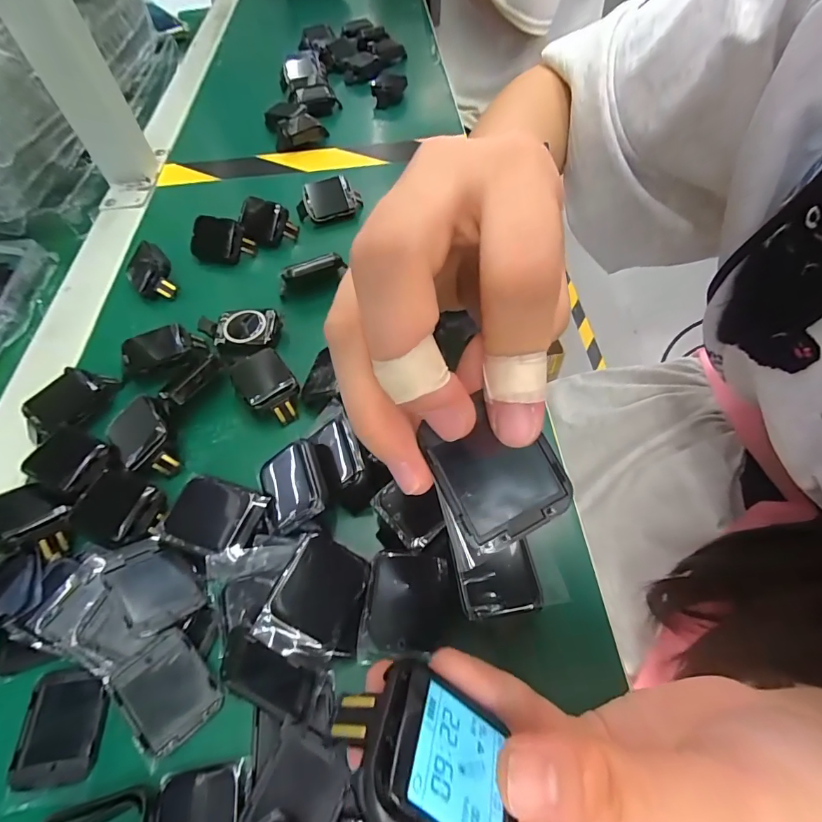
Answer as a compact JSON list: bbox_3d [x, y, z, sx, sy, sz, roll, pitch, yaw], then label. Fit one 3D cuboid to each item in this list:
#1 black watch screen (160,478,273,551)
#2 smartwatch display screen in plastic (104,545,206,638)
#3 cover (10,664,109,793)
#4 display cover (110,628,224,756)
[{"bbox_3d":[-0.096,0.051,0.207,0.043,0.004,0.034,11,58,10],"label":"black watch screen"},{"bbox_3d":[-0.115,0.079,0.190,0.037,0.004,0.030,45,33,22],"label":"smartwatch display screen in plastic"},{"bbox_3d":[-0.144,0.129,0.174,0.032,0.004,0.039,-7,57,-2],"label":"cover"},{"bbox_3d":[-0.102,0.116,0.176,0.031,0.004,0.039,-35,79,-20],"label":"display cover"}]

